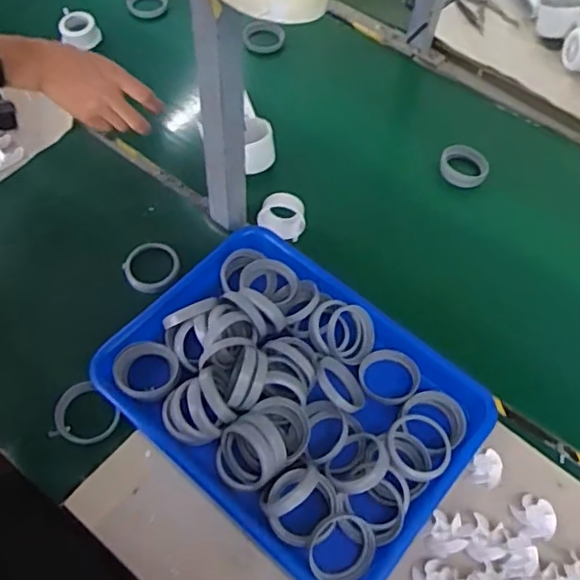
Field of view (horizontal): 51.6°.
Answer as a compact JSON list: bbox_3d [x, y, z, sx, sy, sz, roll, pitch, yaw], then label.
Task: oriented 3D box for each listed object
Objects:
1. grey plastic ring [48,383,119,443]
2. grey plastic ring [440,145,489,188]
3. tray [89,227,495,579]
[{"bbox_3d":[-0.199,0.120,0.592,0.064,0.017,0.058,10,57,4],"label":"grey plastic ring"},{"bbox_3d":[0.226,-0.161,0.782,0.055,0.024,0.066,3,57,-1],"label":"grey plastic ring"},{"bbox_3d":[0.003,0.092,0.590,0.344,0.055,0.257,36,62,19],"label":"tray"}]

